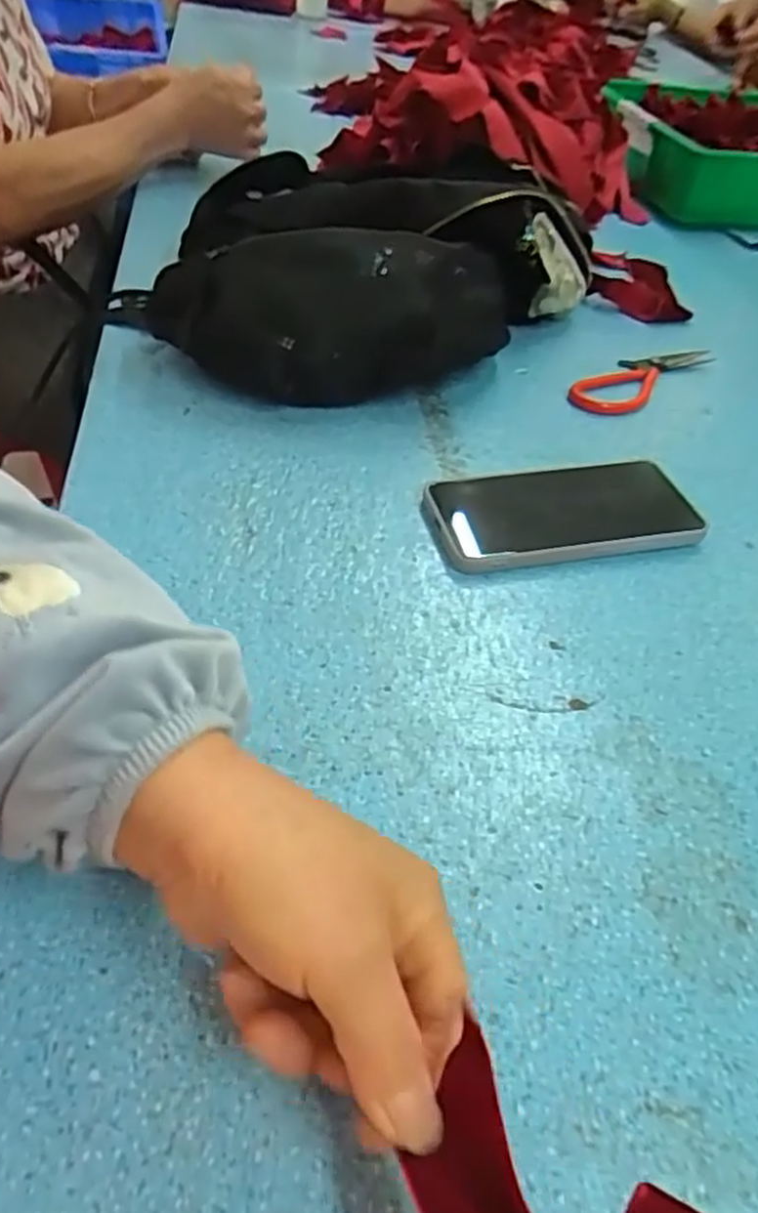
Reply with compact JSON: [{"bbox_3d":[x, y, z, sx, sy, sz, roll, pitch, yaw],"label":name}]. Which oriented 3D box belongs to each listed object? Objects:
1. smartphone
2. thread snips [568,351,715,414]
[{"bbox_3d":[0.112,-0.059,0.464,0.160,0.015,0.083,-6,47,-11],"label":"smartphone"},{"bbox_3d":[0.214,-0.189,0.612,0.159,0.008,0.050,-33,57,-32],"label":"thread snips"}]

